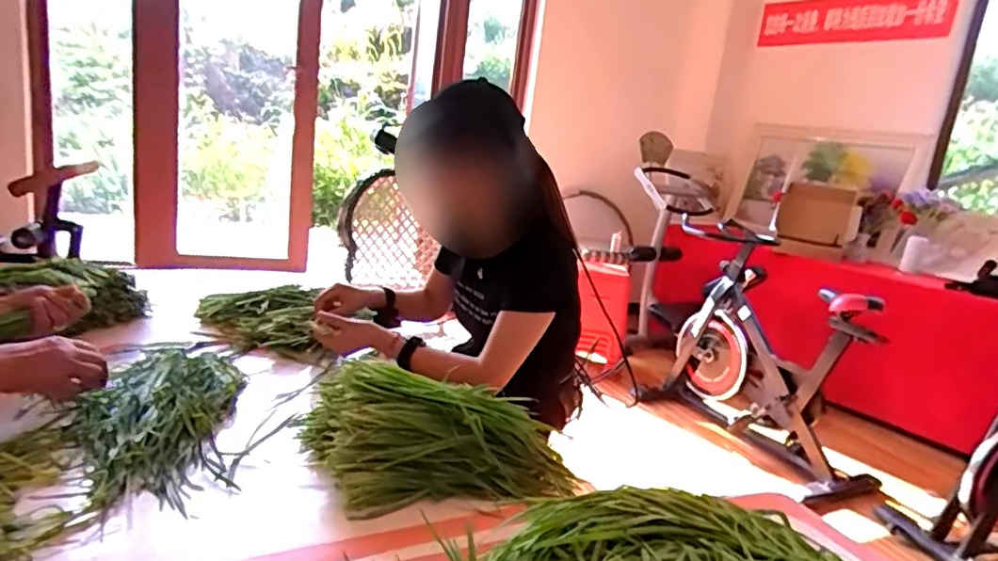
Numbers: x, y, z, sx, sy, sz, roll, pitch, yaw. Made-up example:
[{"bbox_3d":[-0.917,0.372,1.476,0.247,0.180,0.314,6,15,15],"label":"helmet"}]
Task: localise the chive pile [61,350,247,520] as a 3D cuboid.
[{"bbox_3d":[-0.455,0.171,0.803,0.200,0.049,0.389,1,14,-26],"label":"chive pile"}]

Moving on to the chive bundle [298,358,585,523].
[{"bbox_3d":[-0.072,0.186,0.792,0.326,0.122,0.197,2,14,-23],"label":"chive bundle"}]

